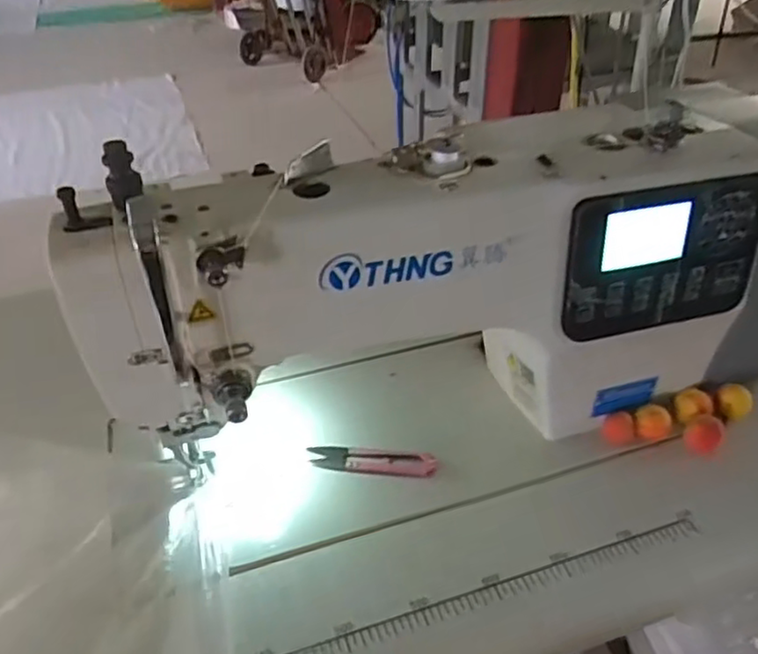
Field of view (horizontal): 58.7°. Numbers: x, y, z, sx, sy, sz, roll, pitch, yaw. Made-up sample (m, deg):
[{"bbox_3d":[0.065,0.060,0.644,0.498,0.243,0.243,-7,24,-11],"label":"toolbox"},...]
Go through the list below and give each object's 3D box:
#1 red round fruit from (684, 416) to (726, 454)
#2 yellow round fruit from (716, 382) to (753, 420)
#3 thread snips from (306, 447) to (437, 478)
[{"bbox_3d":[0.257,0.084,0.532,0.028,0.025,0.022,23,44,28],"label":"red round fruit"},{"bbox_3d":[0.293,0.061,0.554,0.026,0.022,0.020,23,44,28],"label":"yellow round fruit"},{"bbox_3d":[-0.005,0.104,0.528,0.100,0.013,0.025,7,38,10],"label":"thread snips"}]

